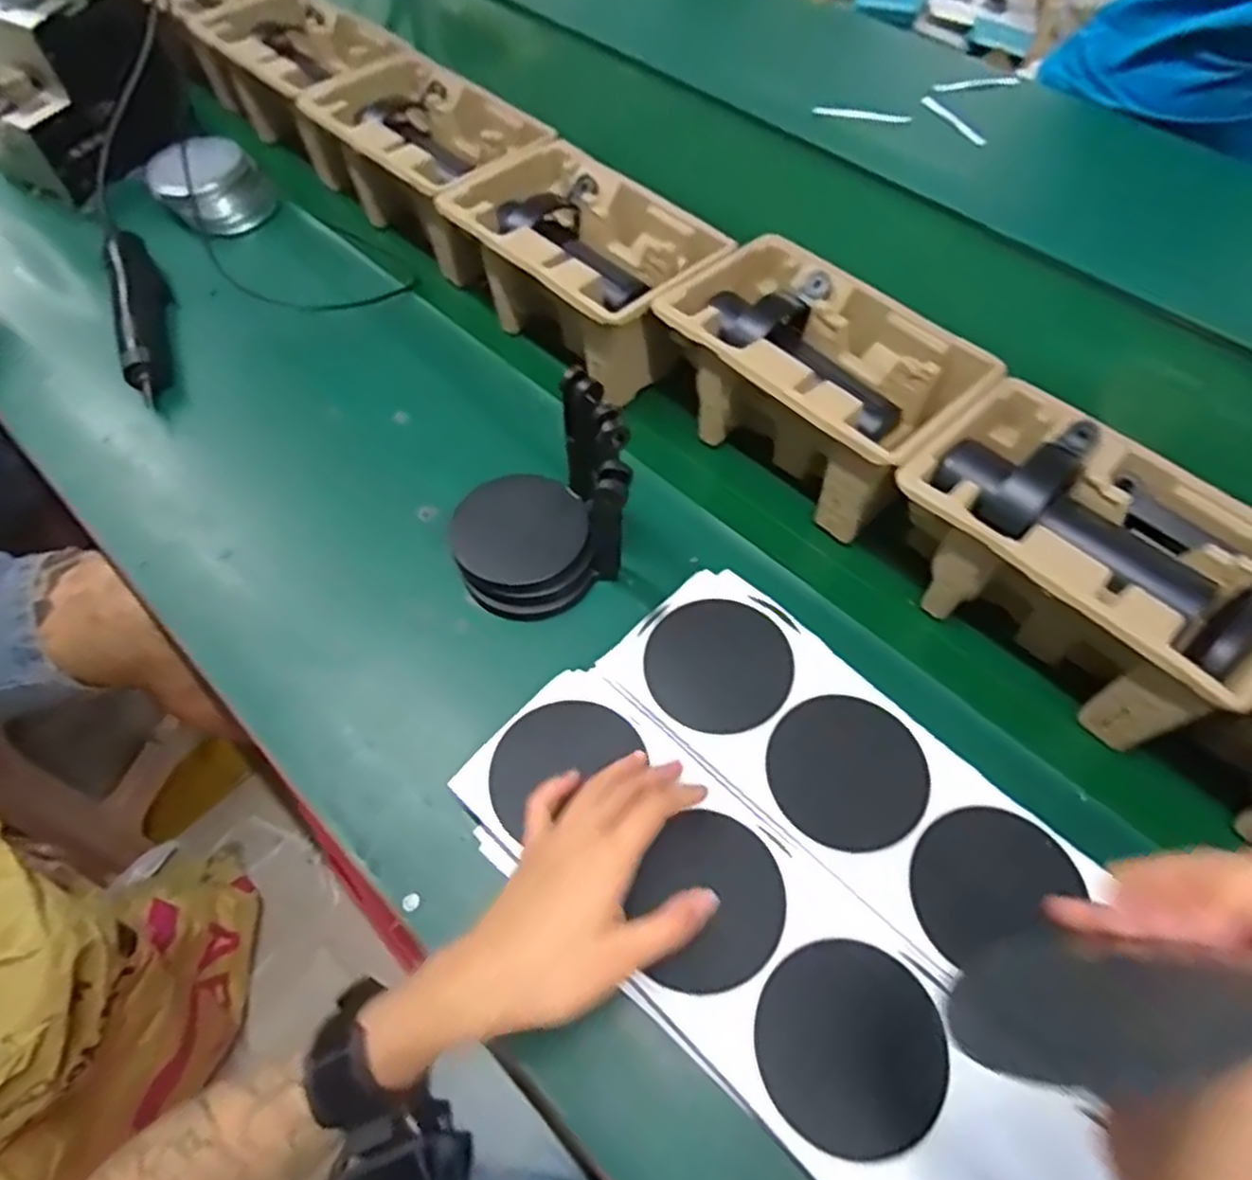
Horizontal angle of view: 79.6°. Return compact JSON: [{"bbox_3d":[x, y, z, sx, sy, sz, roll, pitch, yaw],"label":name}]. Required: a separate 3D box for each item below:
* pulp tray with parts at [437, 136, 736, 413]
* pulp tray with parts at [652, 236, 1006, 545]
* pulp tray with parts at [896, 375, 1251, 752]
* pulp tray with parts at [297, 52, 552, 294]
[{"bbox_3d":[-0.047,-0.293,0.670,0.151,0.106,0.254,-39,69,-23],"label":"pulp tray with parts"},{"bbox_3d":[0.143,-0.166,0.599,0.142,0.108,0.232,-38,69,-23],"label":"pulp tray with parts"},{"bbox_3d":[0.298,-0.023,0.505,0.145,0.103,0.225,-39,69,-23],"label":"pulp tray with parts"},{"bbox_3d":[-0.202,-0.434,0.759,0.252,0.102,0.152,41,65,19],"label":"pulp tray with parts"}]

